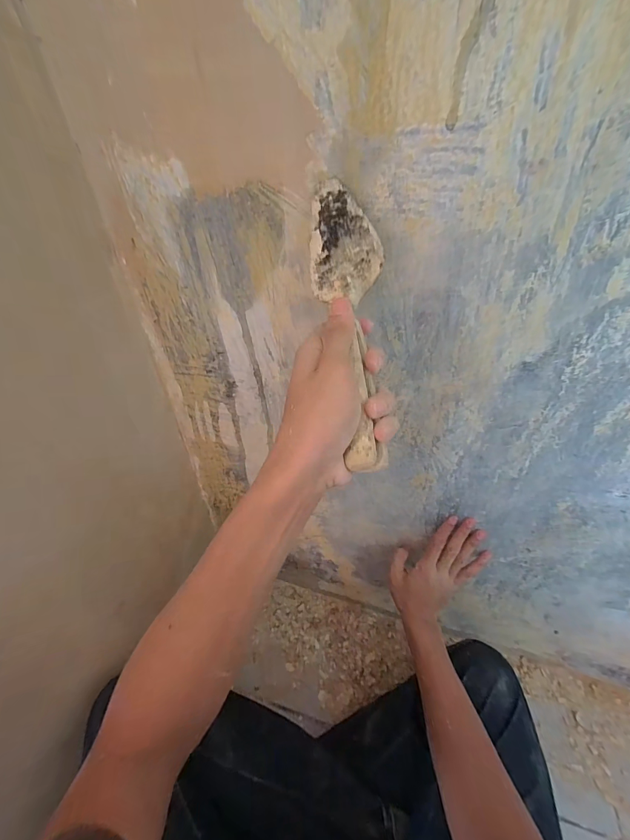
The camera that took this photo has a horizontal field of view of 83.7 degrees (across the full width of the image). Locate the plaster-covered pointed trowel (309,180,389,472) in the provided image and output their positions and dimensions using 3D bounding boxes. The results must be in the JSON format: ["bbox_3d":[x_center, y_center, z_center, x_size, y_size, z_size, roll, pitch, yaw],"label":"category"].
[{"bbox_3d":[0.031,-0.081,0.276,0.054,0.044,0.243,-5,69,-2],"label":"plaster-covered pointed trowel"}]

